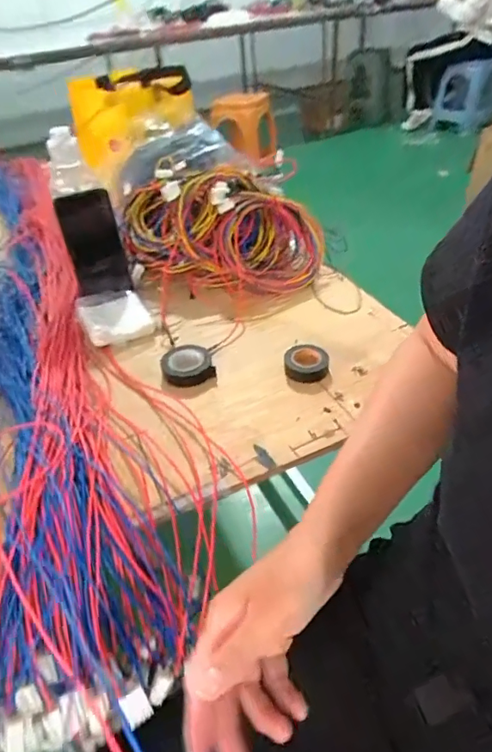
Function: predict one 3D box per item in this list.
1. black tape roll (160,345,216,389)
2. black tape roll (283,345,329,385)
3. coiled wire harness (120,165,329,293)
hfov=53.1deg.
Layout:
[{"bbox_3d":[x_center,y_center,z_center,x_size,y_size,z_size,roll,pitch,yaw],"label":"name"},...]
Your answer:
[{"bbox_3d":[-0.074,-0.013,0.610,0.062,0.020,0.062,-2,40,2],"label":"black tape roll"},{"bbox_3d":[0.074,-0.015,0.601,0.052,0.023,0.052,-2,40,2],"label":"black tape roll"},{"bbox_3d":[-0.042,-0.236,0.777,0.318,0.119,0.189,7,41,12],"label":"coiled wire harness"}]

